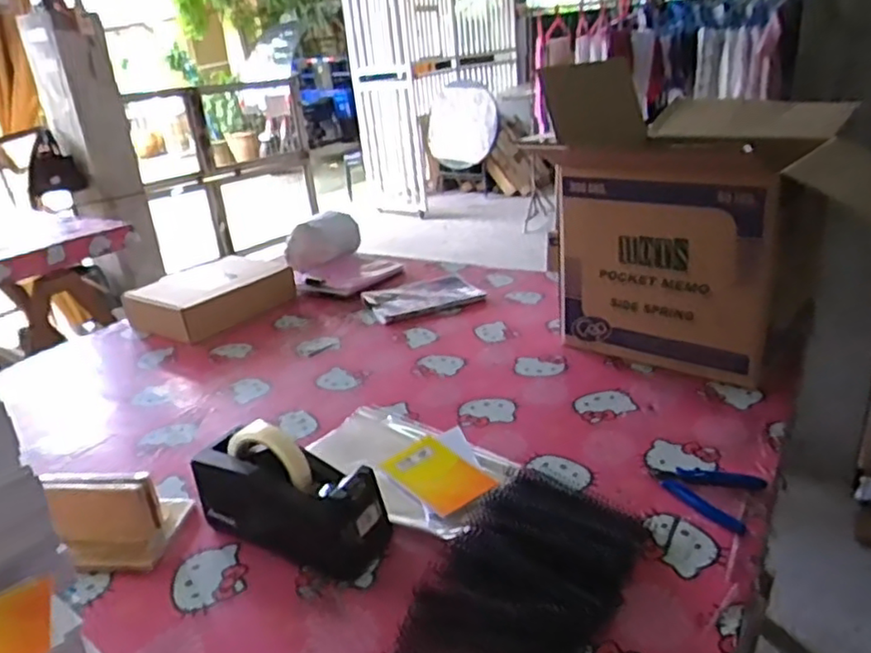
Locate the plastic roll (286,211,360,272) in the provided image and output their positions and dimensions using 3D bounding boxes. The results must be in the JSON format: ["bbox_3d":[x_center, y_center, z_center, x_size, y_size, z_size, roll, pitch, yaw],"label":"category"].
[{"bbox_3d":[-0.278,-0.212,1.578,0.109,0.099,0.188,4,25,22],"label":"plastic roll"}]

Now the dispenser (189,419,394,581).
[{"bbox_3d":[-0.152,0.167,0.672,0.194,0.125,0.067,7,26,27],"label":"dispenser"}]

